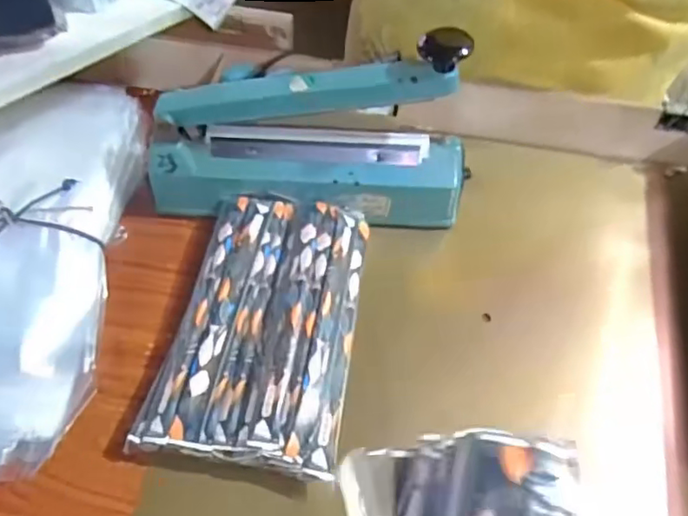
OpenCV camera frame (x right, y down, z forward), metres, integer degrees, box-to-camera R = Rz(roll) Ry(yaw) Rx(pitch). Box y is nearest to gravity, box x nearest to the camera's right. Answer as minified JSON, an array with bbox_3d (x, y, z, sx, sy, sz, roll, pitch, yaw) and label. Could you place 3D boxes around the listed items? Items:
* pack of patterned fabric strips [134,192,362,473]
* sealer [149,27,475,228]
[{"bbox_3d":[-0.065,0.053,0.503,0.149,0.051,0.245,9,56,3],"label":"pack of patterned fabric strips"},{"bbox_3d":[-0.029,-0.119,0.534,0.292,0.171,0.091,6,55,0],"label":"sealer"}]

